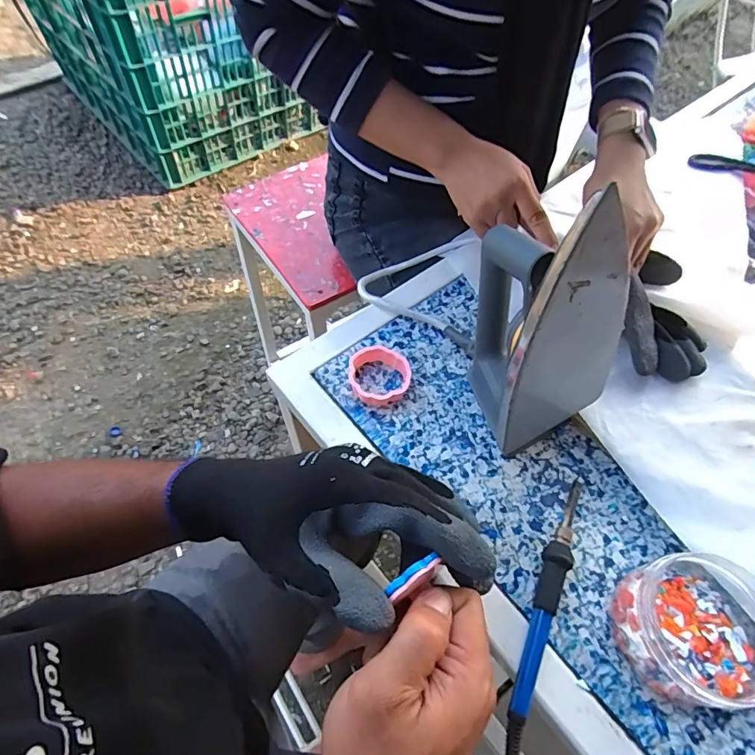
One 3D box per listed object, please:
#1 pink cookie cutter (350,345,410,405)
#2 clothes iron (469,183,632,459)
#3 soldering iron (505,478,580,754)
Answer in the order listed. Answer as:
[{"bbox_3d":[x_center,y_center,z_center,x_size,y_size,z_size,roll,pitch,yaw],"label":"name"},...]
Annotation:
[{"bbox_3d":[0.002,-0.002,0.435,0.055,0.023,0.055,0,59,-1],"label":"pink cookie cutter"},{"bbox_3d":[0.118,-0.041,0.354,0.098,0.219,0.117,-27,63,-16],"label":"clothes iron"},{"bbox_3d":[0.121,0.172,0.340,0.019,0.020,0.209,21,61,12],"label":"soldering iron"}]

